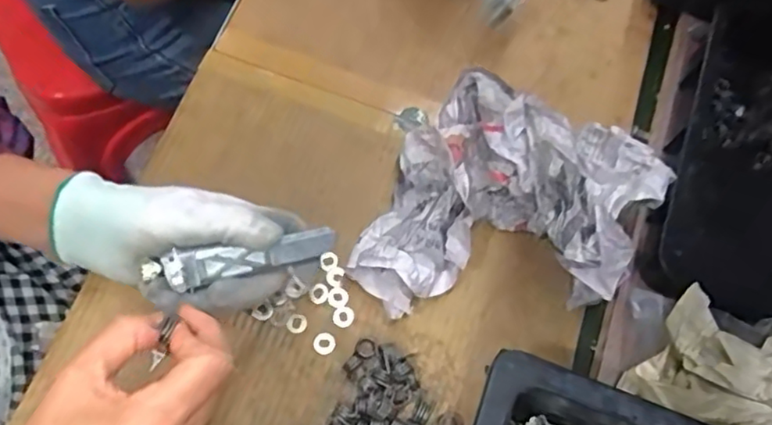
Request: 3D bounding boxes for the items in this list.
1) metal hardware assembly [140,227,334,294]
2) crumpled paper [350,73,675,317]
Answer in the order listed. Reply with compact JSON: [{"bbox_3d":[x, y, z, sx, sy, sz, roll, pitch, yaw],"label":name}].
[{"bbox_3d":[-0.084,0.028,0.369,0.106,0.026,0.020,-11,68,-16],"label":"metal hardware assembly"},{"bbox_3d":[0.083,-0.010,0.432,0.176,0.106,0.174,19,67,8],"label":"crumpled paper"}]

